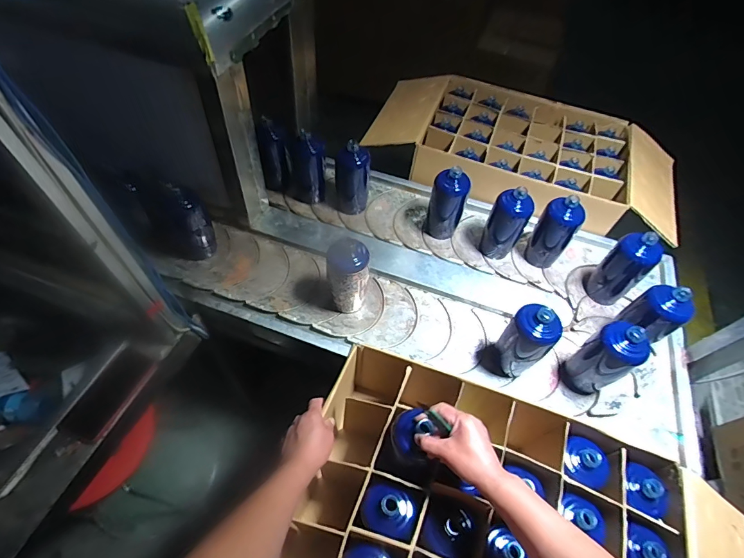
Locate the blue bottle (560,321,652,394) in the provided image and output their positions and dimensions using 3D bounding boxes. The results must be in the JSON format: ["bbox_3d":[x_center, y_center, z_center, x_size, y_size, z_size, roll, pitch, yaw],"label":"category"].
[{"bbox_3d":[0.434,0.143,0.734,0.087,0.186,0.080,2,56,-4],"label":"blue bottle"}]

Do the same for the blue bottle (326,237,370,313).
[{"bbox_3d":[-0.046,0.002,0.793,0.085,0.178,0.066,-2,56,-10],"label":"blue bottle"}]

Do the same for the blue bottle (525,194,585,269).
[{"bbox_3d":[0.426,-0.115,0.918,0.087,0.176,0.088,35,58,15],"label":"blue bottle"}]

